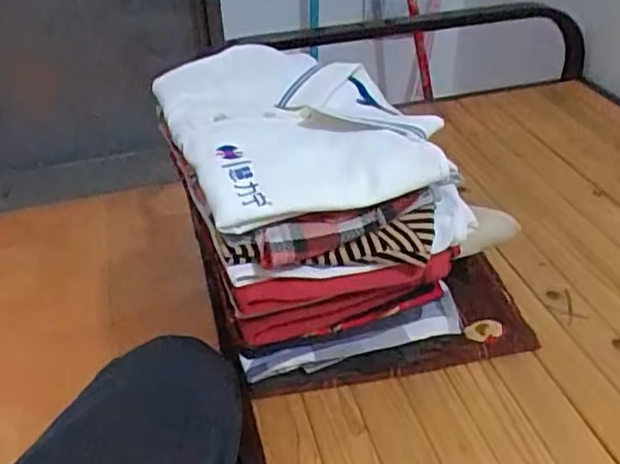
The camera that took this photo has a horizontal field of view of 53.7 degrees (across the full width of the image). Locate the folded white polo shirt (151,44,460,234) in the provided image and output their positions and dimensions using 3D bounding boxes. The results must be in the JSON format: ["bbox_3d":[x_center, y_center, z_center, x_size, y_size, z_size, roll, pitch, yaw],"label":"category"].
[{"bbox_3d":[-0.018,-0.115,0.607,0.230,0.044,0.292,-14,38,-16],"label":"folded white polo shirt"}]

